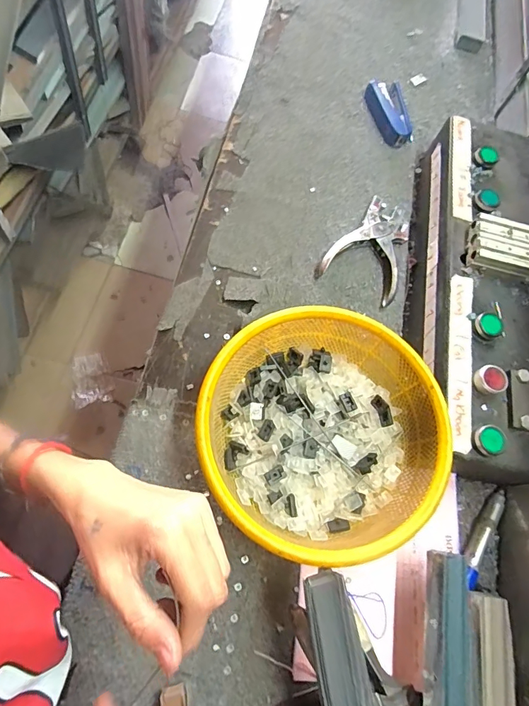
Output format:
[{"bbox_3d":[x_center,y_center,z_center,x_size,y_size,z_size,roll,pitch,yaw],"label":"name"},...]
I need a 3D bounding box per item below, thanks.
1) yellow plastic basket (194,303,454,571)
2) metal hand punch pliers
[{"bbox_3d":[0.052,0.075,0.413,0.232,0.088,0.234,7,69,-7],"label":"yellow plastic basket"},{"bbox_3d":[0.142,-0.145,0.539,0.098,0.020,0.151,28,68,1],"label":"metal hand punch pliers"}]

